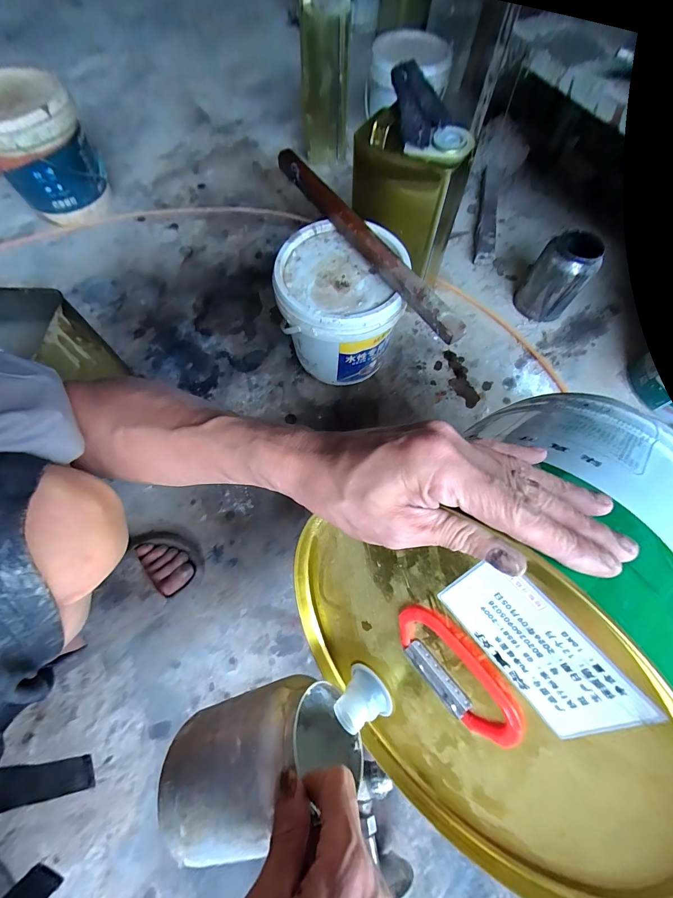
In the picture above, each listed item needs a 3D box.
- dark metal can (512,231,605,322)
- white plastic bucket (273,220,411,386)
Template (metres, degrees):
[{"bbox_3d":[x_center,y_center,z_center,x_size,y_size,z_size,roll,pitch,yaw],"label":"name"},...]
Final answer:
[{"bbox_3d":[0.418,-0.323,0.648,0.099,0.127,0.101,0,70,0],"label":"dark metal can"},{"bbox_3d":[0.007,-0.229,0.572,0.183,0.183,0.179,0,66,1],"label":"white plastic bucket"}]

